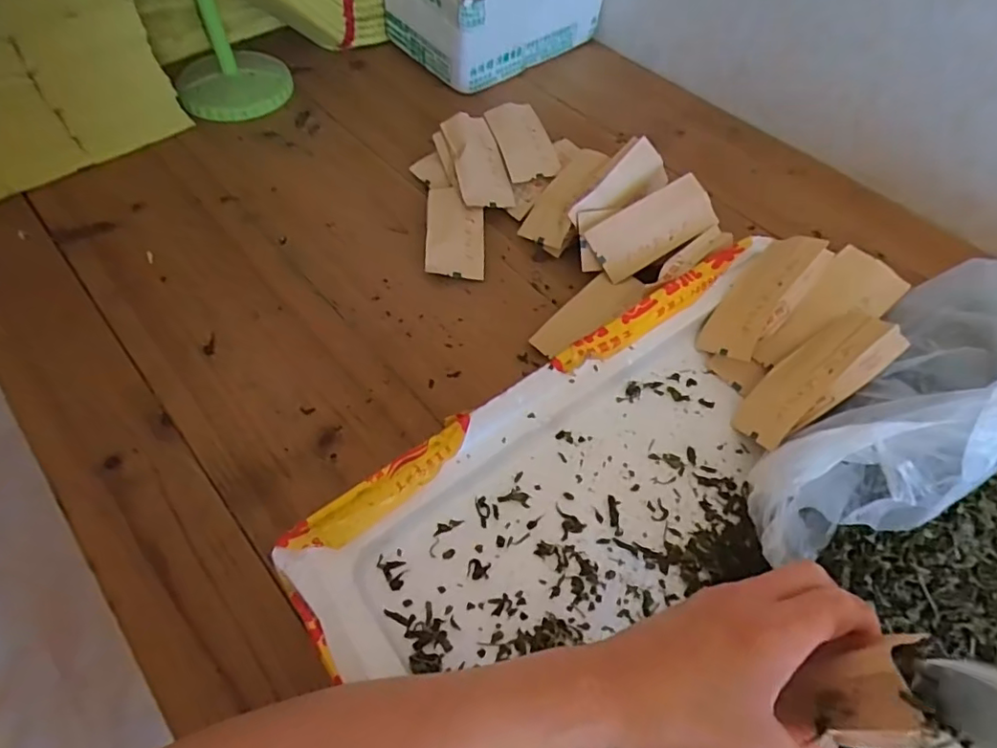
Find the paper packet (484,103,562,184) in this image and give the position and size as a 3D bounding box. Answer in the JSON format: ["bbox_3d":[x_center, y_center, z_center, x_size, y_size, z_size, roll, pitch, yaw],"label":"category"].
[{"bbox_3d":[0.024,-0.235,0.578,0.052,0.006,0.098,-16,70,-12],"label":"paper packet"}]

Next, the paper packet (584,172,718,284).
[{"bbox_3d":[0.135,-0.127,0.501,0.108,0.004,0.053,-31,87,-1],"label":"paper packet"}]

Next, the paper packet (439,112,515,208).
[{"bbox_3d":[-0.022,-0.210,0.564,0.049,0.011,0.105,-17,77,-9],"label":"paper packet"}]

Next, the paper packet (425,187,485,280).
[{"bbox_3d":[-0.040,-0.134,0.538,0.052,0.009,0.105,4,63,-9],"label":"paper packet"}]

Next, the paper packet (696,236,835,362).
[{"bbox_3d":[0.199,-0.061,0.437,0.109,0.016,0.053,-52,35,-3],"label":"paper packet"}]

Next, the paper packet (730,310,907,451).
[{"bbox_3d":[0.211,0.004,0.389,0.107,0.016,0.055,-48,25,8],"label":"paper packet"}]

